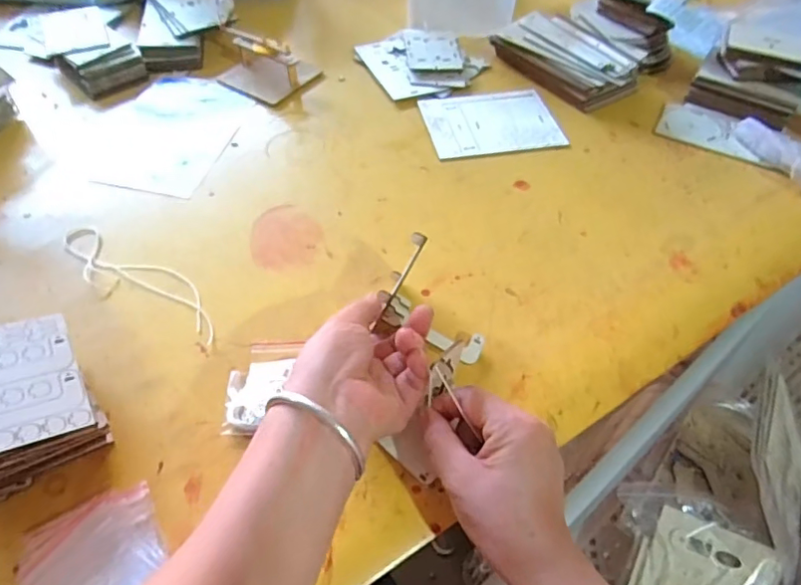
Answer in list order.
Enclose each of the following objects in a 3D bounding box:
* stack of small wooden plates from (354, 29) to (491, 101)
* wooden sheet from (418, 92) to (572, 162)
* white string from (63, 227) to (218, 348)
[{"bbox_3d":[0.030,-0.310,0.742,0.151,0.016,0.145,-24,57,-20],"label":"stack of small wooden plates"},{"bbox_3d":[0.107,-0.207,0.676,0.156,0.006,0.118,-10,53,-10],"label":"wooden sheet"},{"bbox_3d":[-0.240,-0.011,0.507,0.202,0.004,0.053,26,55,17],"label":"white string"}]

